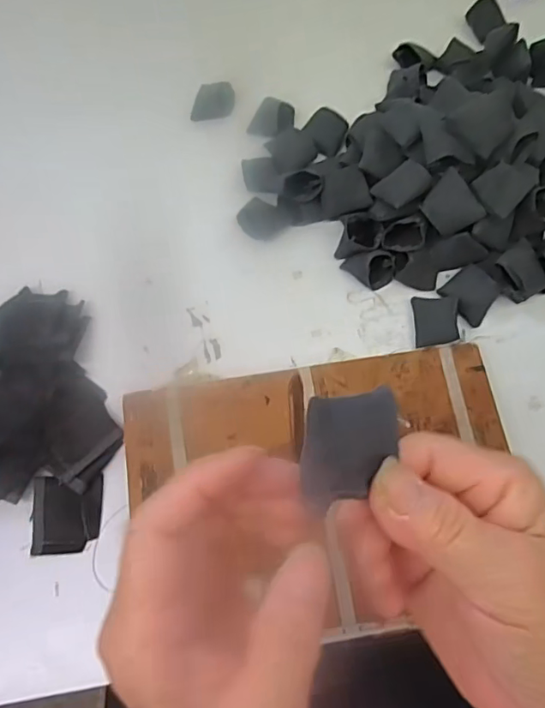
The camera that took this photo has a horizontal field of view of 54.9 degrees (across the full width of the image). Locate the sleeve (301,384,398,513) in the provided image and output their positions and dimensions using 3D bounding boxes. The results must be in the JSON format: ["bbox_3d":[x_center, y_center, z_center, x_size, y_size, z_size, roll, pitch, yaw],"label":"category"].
[{"bbox_3d":[0.026,0.027,0.159,0.042,0.004,0.030,-4,91,-43],"label":"sleeve"}]

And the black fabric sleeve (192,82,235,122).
[{"bbox_3d":[-0.057,-0.242,0.503,0.042,0.023,0.026,-2,69,1],"label":"black fabric sleeve"}]

